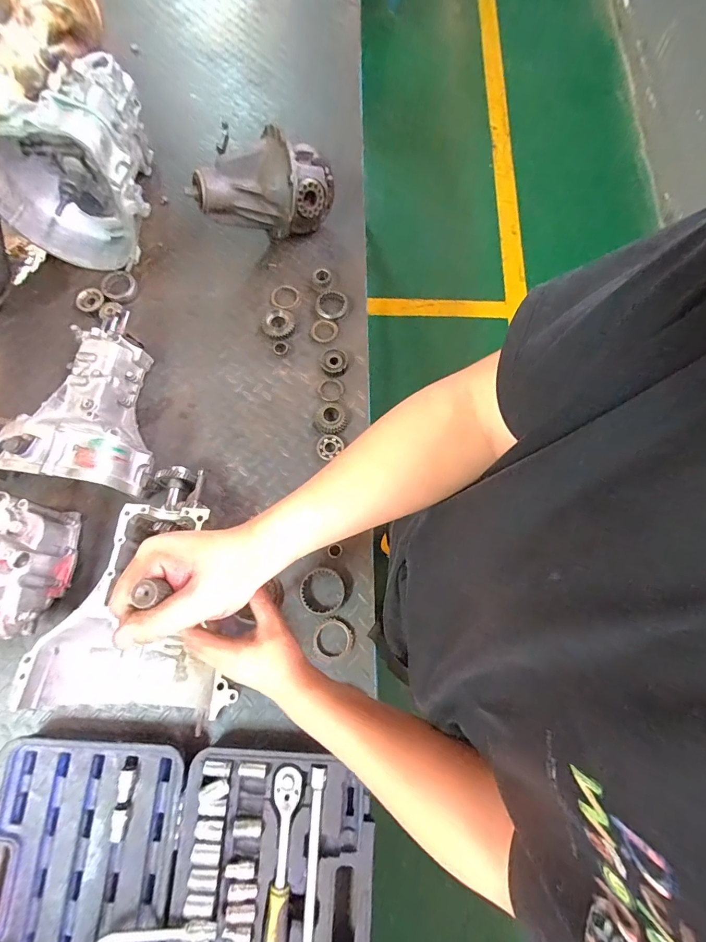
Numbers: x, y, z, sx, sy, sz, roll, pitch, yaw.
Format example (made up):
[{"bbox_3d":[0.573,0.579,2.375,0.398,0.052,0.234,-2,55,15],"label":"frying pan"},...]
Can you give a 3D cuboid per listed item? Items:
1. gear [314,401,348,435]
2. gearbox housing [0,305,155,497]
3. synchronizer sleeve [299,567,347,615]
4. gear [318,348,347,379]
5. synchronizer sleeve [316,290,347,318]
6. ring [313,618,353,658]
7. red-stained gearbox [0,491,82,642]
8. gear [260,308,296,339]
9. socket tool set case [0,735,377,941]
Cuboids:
[{"bbox_3d":[-0.044,-0.103,0.778,0.063,0.020,0.067,0,74,-1],"label":"gear"},{"bbox_3d":[-0.465,-0.145,0.738,0.222,0.147,0.351,8,74,1],"label":"gearbox housing"},{"bbox_3d":[-0.053,0.212,0.708,0.079,0.021,0.078,0,74,-1],"label":"synchronizer sleeve"},{"bbox_3d":[-0.041,-0.223,0.828,0.056,0.019,0.059,0,74,-1],"label":"gear"},{"bbox_3d":[-0.045,-0.357,0.858,0.066,0.018,0.075,2,74,-1],"label":"synchronizer sleeve"},{"bbox_3d":[-0.033,0.286,0.683,0.066,0.006,0.063,0,74,-1],"label":"ring"},{"bbox_3d":[-0.567,0.148,0.632,0.140,0.182,0.217,8,74,1],"label":"red-stained gearbox"},{"bbox_3d":[-0.155,-0.310,0.842,0.066,0.020,0.068,0,74,-1],"label":"gear"},{"bbox_3d":[-0.257,0.600,0.569,0.561,0.048,0.378,3,74,0],"label":"socket tool set case"}]

